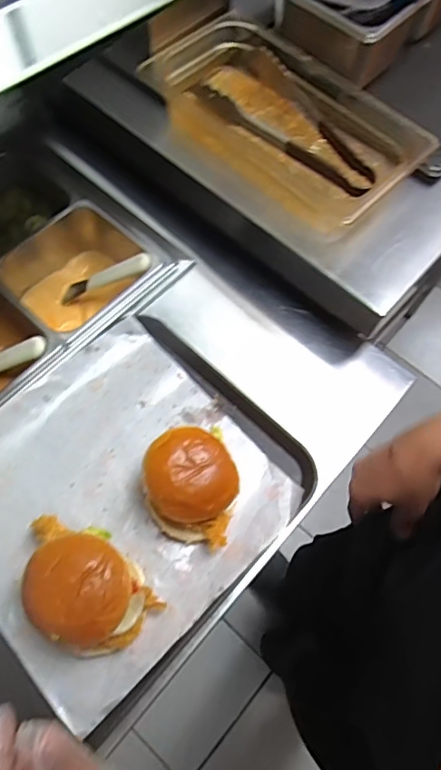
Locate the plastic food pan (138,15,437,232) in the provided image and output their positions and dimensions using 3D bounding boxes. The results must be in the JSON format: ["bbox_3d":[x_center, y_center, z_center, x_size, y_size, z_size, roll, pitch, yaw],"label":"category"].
[{"bbox_3d":[0.064,-0.315,0.621,0.340,0.068,0.172,39,70,13],"label":"plastic food pan"}]

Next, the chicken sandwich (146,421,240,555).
[{"bbox_3d":[-0.029,0.100,0.506,0.087,0.077,0.098,13,67,3],"label":"chicken sandwich"}]

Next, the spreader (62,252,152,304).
[{"bbox_3d":[-0.149,-0.138,0.654,0.141,0.016,0.025,-15,64,27],"label":"spreader"}]

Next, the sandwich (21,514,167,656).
[{"bbox_3d":[-0.127,0.178,0.463,0.084,0.084,0.134,-42,75,-18],"label":"sandwich"}]

